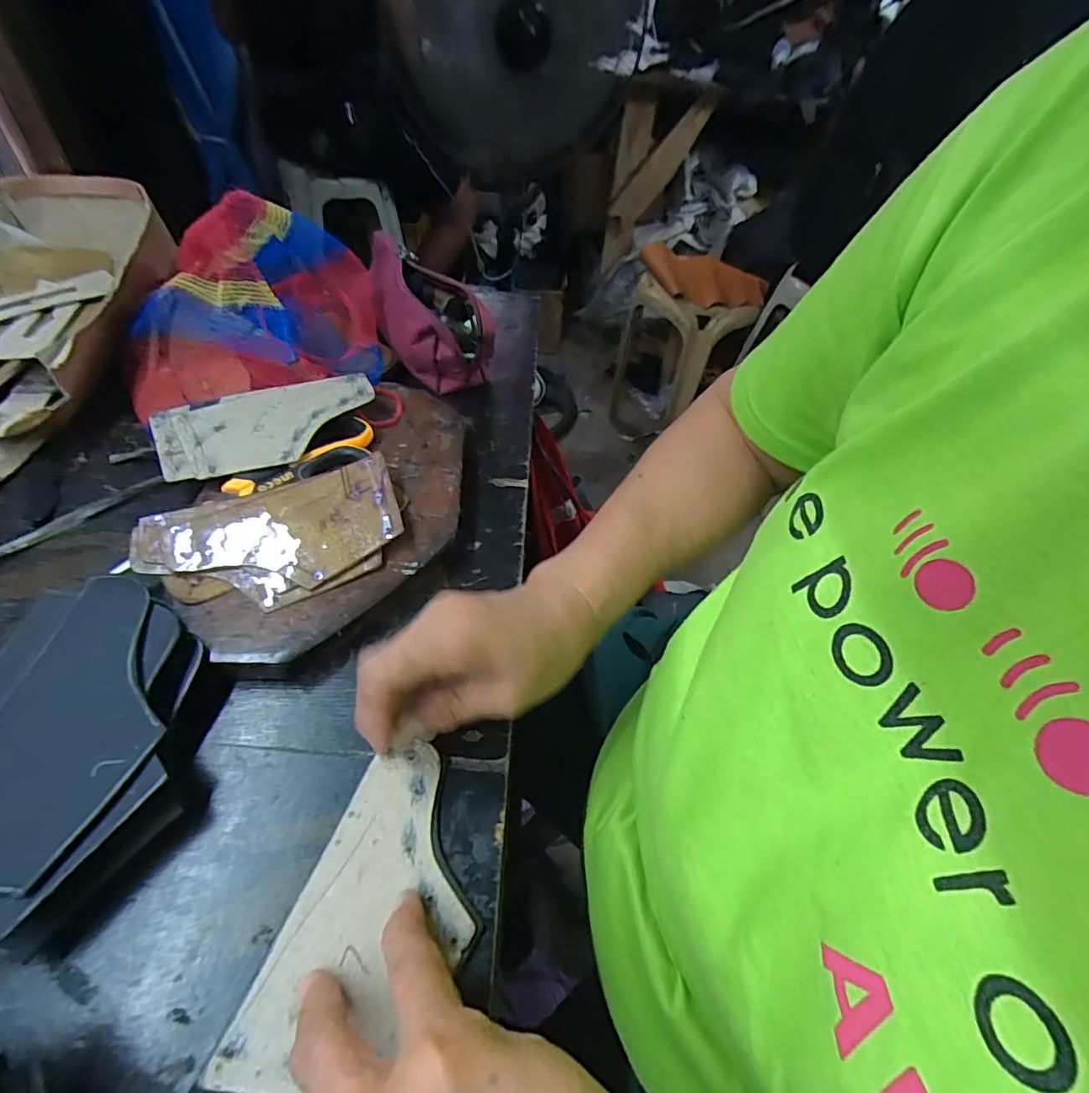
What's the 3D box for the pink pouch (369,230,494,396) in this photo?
[{"bbox_3d":[-0.121,-0.234,0.510,0.079,0.067,0.197,-24,69,-25],"label":"pink pouch"}]

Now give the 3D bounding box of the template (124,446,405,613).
[{"bbox_3d":[-0.166,-0.006,0.341,0.150,0.010,0.090,-24,66,-18],"label":"template"}]

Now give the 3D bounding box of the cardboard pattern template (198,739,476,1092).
[{"bbox_3d":[-0.070,0.160,0.241,0.073,0.004,0.133,17,50,8],"label":"cardboard pattern template"}]

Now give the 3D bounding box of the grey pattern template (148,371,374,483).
[{"bbox_3d":[-0.203,-0.087,0.397,0.152,0.007,0.078,-15,60,-11],"label":"grey pattern template"}]

